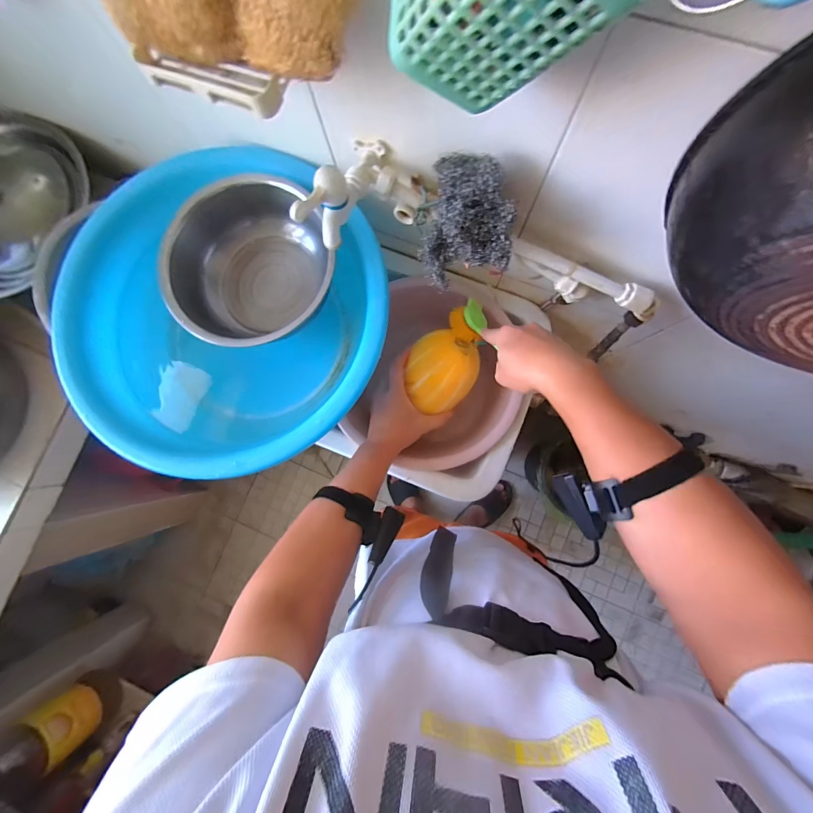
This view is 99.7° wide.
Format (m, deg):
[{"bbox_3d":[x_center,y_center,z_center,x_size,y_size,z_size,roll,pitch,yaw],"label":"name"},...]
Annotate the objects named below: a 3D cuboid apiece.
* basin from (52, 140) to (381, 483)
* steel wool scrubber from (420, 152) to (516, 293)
[{"bbox_3d":[-0.241,-0.112,0.501,0.407,0.153,0.394,0,84,4],"label":"basin"},{"bbox_3d":[0.061,-0.197,0.364,0.089,0.091,0.109,0,84,4],"label":"steel wool scrubber"}]

